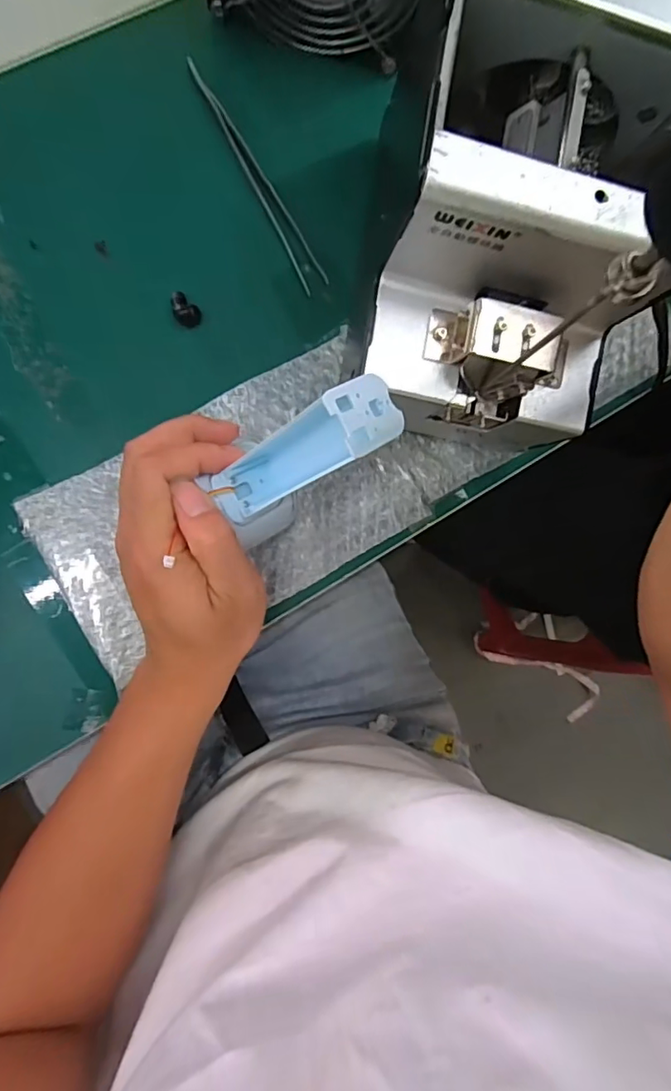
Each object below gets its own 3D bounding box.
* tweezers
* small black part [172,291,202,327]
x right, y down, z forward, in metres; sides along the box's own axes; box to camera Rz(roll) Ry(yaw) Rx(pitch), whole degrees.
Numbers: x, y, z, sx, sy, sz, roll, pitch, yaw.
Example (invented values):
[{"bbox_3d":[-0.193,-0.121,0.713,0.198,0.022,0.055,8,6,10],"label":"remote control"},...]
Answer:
[{"bbox_3d":[-0.044,-0.220,0.326,0.016,0.008,0.141,-30,95,-7],"label":"tweezers"},{"bbox_3d":[-0.088,-0.140,0.322,0.015,0.011,0.018,-9,93,-8],"label":"small black part"}]

